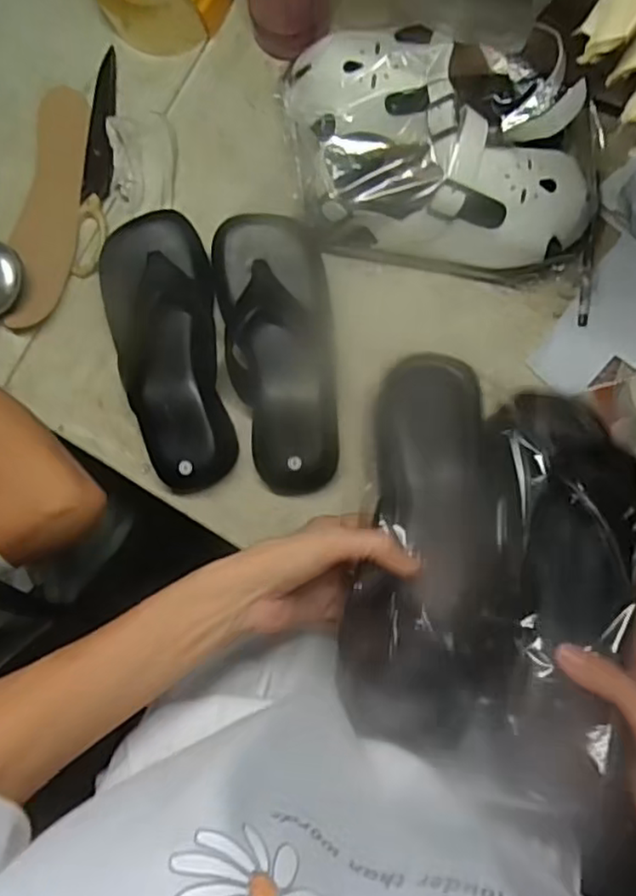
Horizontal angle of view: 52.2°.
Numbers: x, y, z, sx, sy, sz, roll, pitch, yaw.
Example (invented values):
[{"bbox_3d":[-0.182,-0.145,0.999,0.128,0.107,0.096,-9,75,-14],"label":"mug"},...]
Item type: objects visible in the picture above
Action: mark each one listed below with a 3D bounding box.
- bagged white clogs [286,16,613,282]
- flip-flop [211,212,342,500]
[{"bbox_3d":[0.099,-0.231,0.530,0.277,0.088,0.171,14,91,4],"label":"bagged white clogs"},{"bbox_3d":[-0.031,-0.083,0.560,0.089,0.038,0.238,-9,89,3],"label":"flip-flop"}]

